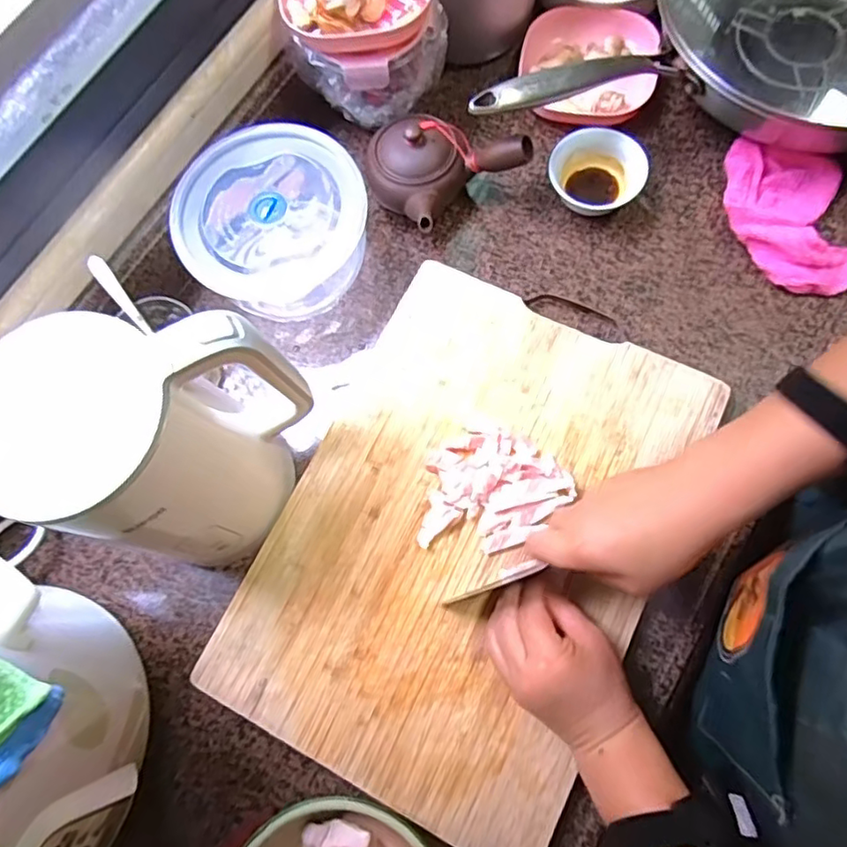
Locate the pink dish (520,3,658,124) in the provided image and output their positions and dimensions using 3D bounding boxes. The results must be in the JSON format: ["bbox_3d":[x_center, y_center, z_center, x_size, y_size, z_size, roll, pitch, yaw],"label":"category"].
[{"bbox_3d":[0.177,-0.390,0.643,0.140,0.044,0.139,14,75,9],"label":"pink dish"}]

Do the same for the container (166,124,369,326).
[{"bbox_3d":[-0.148,-0.193,0.588,0.163,0.092,0.163,10,75,8],"label":"container"}]

